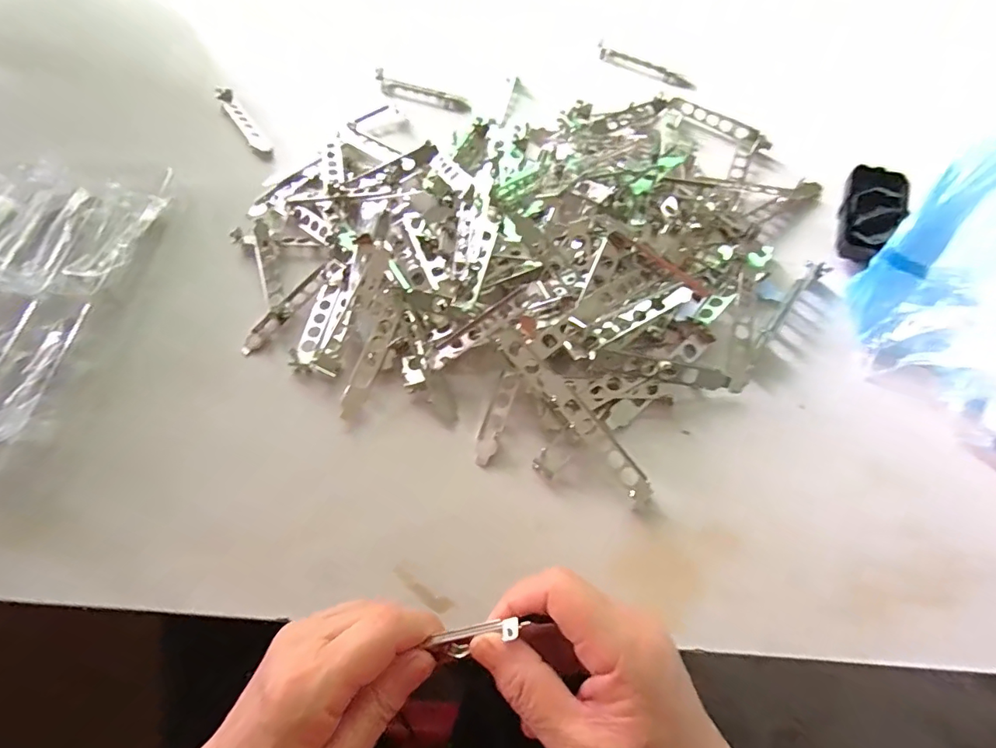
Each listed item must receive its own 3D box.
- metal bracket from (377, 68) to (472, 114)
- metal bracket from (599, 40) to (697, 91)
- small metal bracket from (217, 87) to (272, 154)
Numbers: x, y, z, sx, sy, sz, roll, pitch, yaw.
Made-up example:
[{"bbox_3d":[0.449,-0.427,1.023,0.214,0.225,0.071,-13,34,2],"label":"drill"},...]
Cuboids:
[{"bbox_3d":[-0.092,-0.340,0.578,0.128,0.013,0.023,22,67,12],"label":"metal bracket"},{"bbox_3d":[0.180,-0.372,0.580,0.127,0.013,0.021,27,68,14],"label":"metal bracket"},{"bbox_3d":[-0.302,-0.298,0.561,0.023,0.018,0.119,-35,68,-13],"label":"small metal bracket"}]

